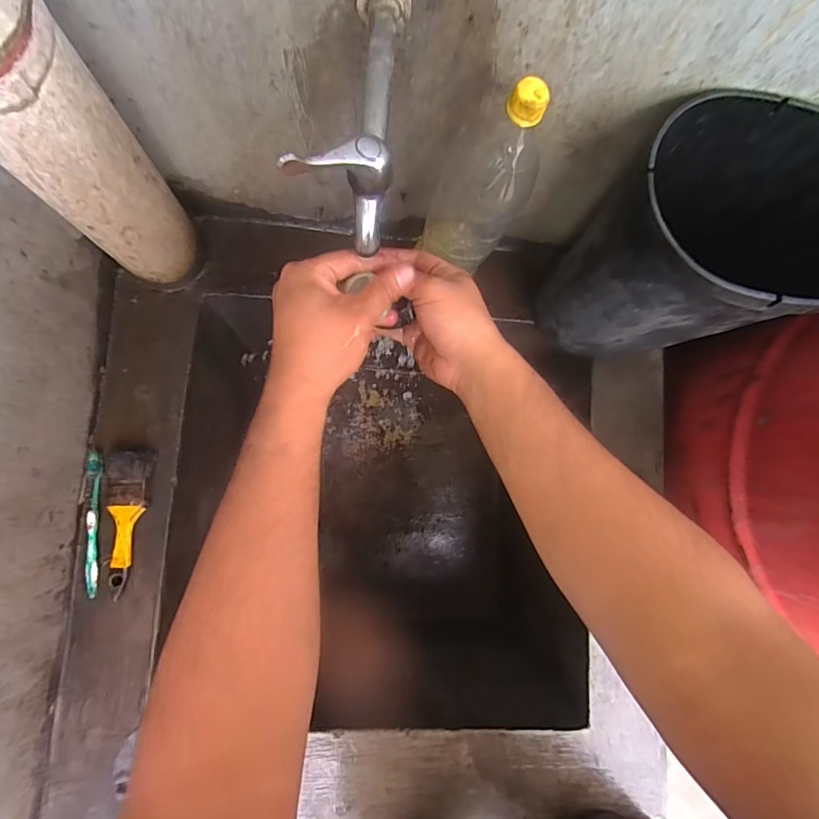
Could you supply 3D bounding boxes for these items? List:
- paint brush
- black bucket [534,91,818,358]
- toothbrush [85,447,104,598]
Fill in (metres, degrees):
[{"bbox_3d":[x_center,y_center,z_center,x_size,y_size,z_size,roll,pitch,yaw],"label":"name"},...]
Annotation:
[{"bbox_3d":[-0.367,0.146,0.590,0.056,0.021,0.181,1,84,-7],"label":"paint brush"},{"bbox_3d":[0.300,-0.169,0.528,0.230,0.278,0.202,-16,86,-9],"label":"black bucket"},{"bbox_3d":[-0.405,0.146,0.583,0.015,0.011,0.180,-1,84,-7],"label":"toothbrush"}]

